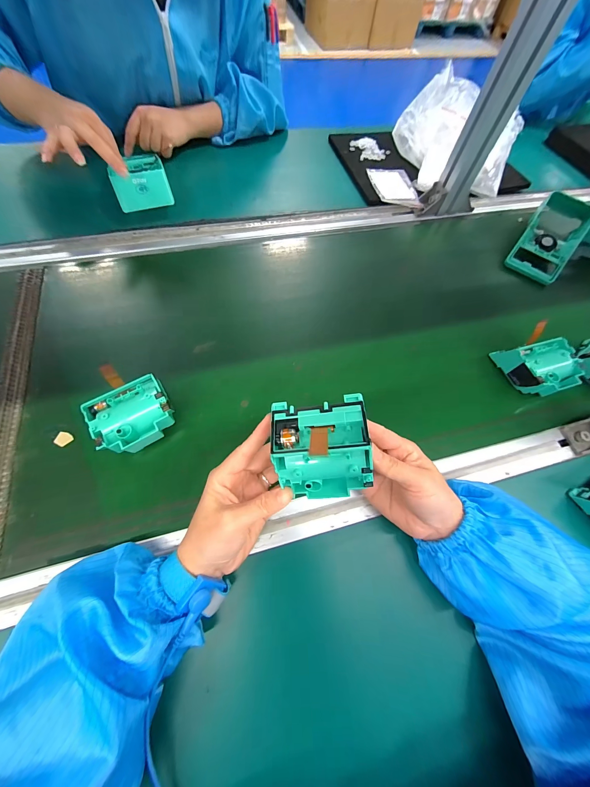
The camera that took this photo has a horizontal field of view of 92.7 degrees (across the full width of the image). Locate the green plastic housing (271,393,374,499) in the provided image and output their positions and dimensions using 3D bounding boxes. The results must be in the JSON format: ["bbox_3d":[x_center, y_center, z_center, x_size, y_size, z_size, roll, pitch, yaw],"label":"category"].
[{"bbox_3d":[0.019,0.044,0.225,0.072,0.057,0.066,-1,64,-4],"label":"green plastic housing"}]

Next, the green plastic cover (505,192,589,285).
[{"bbox_3d":[0.435,-0.267,0.478,0.081,0.047,0.168,35,67,13],"label":"green plastic cover"}]

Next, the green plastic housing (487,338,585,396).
[{"bbox_3d":[0.315,-0.034,0.363,0.072,0.039,0.072,-13,66,-10],"label":"green plastic housing"}]

